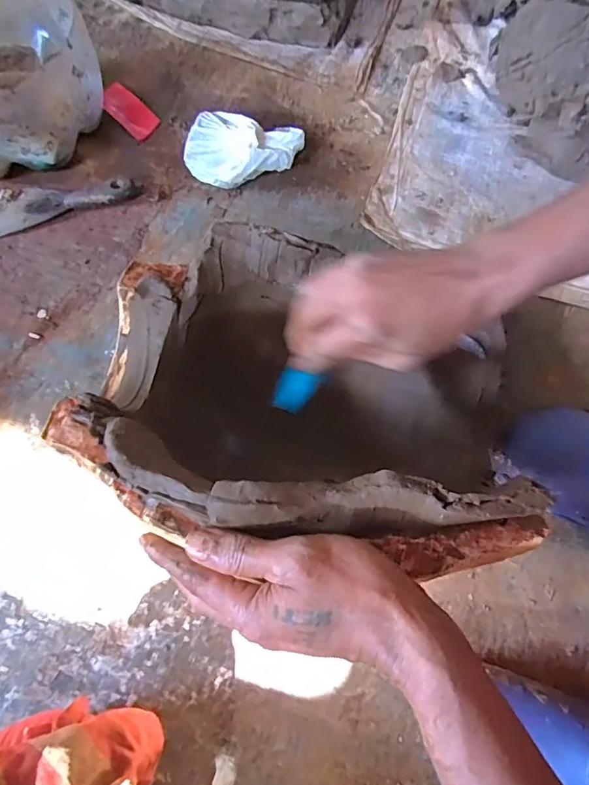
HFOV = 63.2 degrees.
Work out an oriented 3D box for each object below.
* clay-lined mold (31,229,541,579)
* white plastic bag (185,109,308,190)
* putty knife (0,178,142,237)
[{"bbox_3d":[0.009,0.010,0.396,0.335,0.170,0.284,8,45,3],"label":"clay-lined mold"},{"bbox_3d":[-0.066,-0.302,0.607,0.146,0.063,0.097,14,70,4],"label":"white plastic bag"},{"bbox_3d":[-0.295,-0.248,0.601,0.187,0.022,0.064,-17,71,-7],"label":"putty knife"}]

